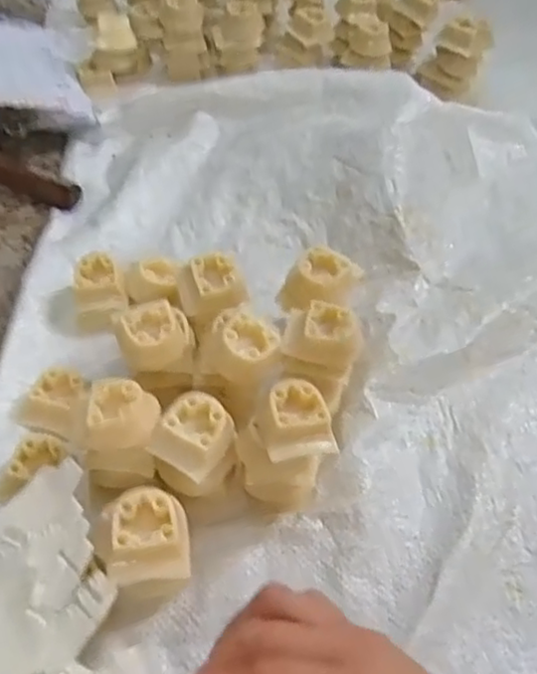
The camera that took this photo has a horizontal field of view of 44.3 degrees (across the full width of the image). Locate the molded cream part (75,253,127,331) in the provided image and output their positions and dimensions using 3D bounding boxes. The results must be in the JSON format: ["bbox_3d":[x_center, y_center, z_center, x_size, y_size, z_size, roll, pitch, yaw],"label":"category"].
[{"bbox_3d":[-0.119,-0.034,0.461,0.033,0.028,0.040,-12,53,-15],"label":"molded cream part"}]

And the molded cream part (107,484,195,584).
[{"bbox_3d":[-0.057,0.097,0.320,0.037,0.021,0.042,1,51,-5],"label":"molded cream part"}]

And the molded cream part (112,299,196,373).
[{"bbox_3d":[-0.070,0.000,0.407,0.047,0.027,0.038,-6,52,-10],"label":"molded cream part"}]

